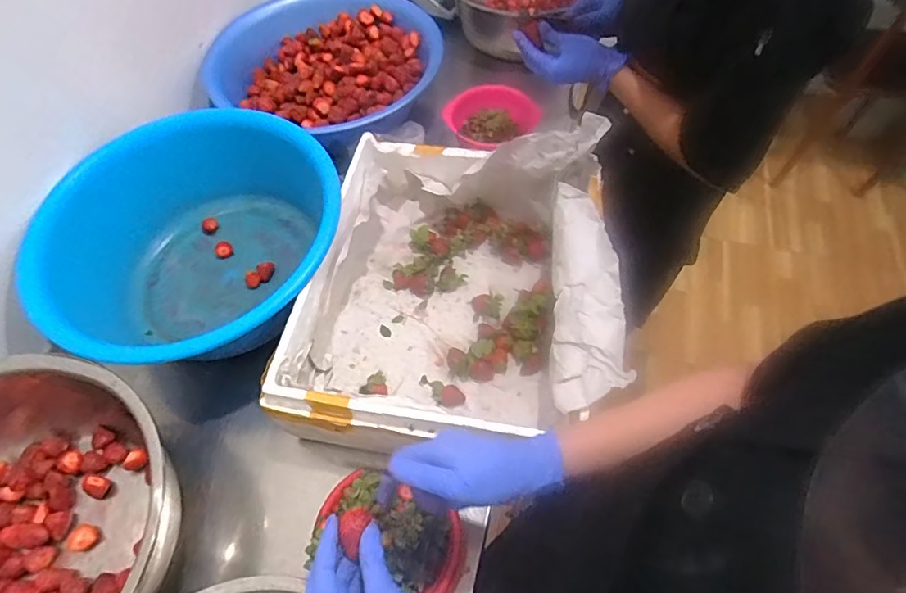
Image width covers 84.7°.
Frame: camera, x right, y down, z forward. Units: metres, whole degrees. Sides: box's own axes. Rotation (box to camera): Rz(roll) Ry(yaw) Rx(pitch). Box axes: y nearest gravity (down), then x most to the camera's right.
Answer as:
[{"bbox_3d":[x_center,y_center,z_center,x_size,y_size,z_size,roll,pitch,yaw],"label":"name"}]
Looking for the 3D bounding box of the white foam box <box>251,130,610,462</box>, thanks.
[{"bbox_3d":[0.013,-0.013,0.679,0.381,0.140,0.434,8,59,6],"label":"white foam box"}]

